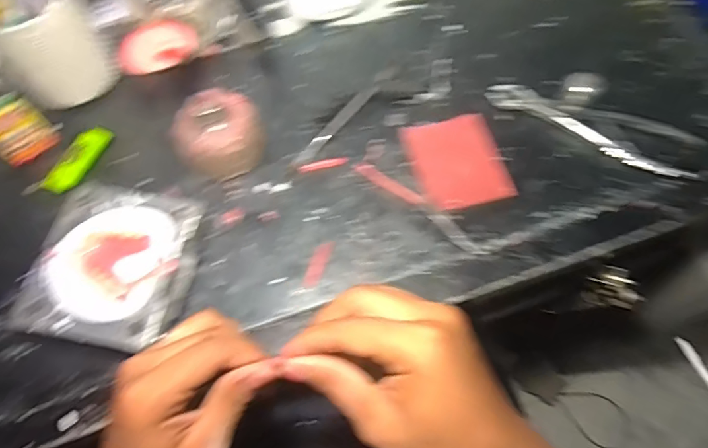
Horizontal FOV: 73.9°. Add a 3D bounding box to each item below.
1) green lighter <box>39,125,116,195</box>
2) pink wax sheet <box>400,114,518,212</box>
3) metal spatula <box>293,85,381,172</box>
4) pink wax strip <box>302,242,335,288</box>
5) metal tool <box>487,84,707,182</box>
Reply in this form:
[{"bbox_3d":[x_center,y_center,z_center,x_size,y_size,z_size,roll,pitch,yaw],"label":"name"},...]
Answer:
[{"bbox_3d":[-0.277,-0.065,0.475,0.030,0.018,0.080,17,66,10],"label":"green lighter"},{"bbox_3d":[0.101,-0.061,0.463,0.085,0.004,0.097,-14,68,-2],"label":"pink wax sheet"},{"bbox_3d":[-0.020,-0.100,0.483,0.014,0.005,0.120,41,75,4],"label":"metal spatula"},{"bbox_3d":[-0.032,0.036,0.427,0.015,0.004,0.046,20,67,11],"label":"pink wax strip"},{"bbox_3d":[0.241,-0.098,0.477,0.214,0.011,0.058,22,67,12],"label":"metal tool"}]

